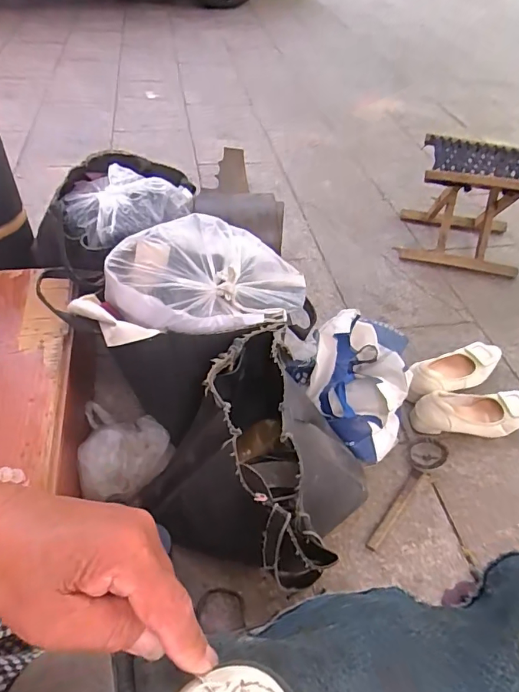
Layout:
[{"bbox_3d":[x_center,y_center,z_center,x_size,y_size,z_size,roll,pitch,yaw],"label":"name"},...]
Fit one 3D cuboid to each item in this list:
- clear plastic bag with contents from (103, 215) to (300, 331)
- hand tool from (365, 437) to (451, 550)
[{"bbox_3d":[-0.079,-0.113,0.738,0.313,0.099,0.186,-15,49,-17],"label":"clear plastic bag with contents"},{"bbox_3d":[0.249,0.243,0.783,0.060,0.036,0.239,32,52,24],"label":"hand tool"}]

